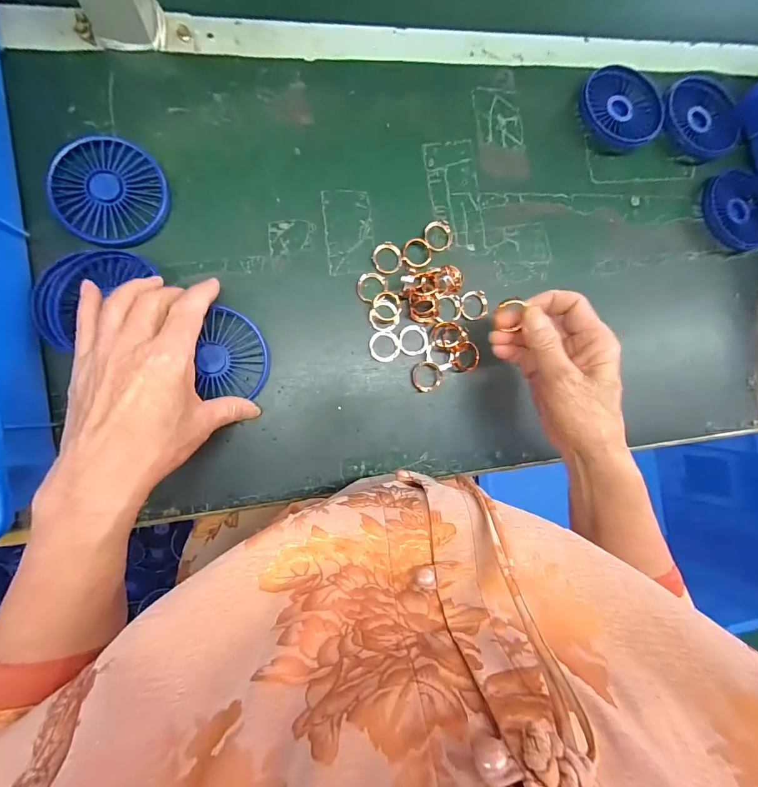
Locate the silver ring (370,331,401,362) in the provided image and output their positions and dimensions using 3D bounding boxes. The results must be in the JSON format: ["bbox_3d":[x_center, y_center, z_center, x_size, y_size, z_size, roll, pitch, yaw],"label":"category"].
[{"bbox_3d":[0.006,-0.043,0.346,0.028,0.005,0.028,0,89,-9],"label":"silver ring"}]

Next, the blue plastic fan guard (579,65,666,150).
[{"bbox_3d":[0.248,-0.290,0.381,0.089,0.019,0.082,0,89,-9],"label":"blue plastic fan guard"}]

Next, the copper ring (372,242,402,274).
[{"bbox_3d":[0.008,-0.124,0.346,0.026,0.009,0.028,0,89,-9],"label":"copper ring"}]

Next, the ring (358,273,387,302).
[{"bbox_3d":[-0.007,-0.099,0.342,0.028,0.008,0.023,-38,95,-8],"label":"ring"}]

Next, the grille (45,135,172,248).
[{"bbox_3d":[-0.222,-0.167,0.307,0.092,0.013,0.084,0,89,-9],"label":"grille"}]

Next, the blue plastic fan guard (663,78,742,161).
[{"bbox_3d":[0.340,-0.293,0.396,0.091,0.019,0.079,3,89,-9],"label":"blue plastic fan guard"}]

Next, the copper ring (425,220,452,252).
[{"bbox_3d":[0.057,-0.149,0.354,0.026,0.009,0.026,0,89,-9],"label":"copper ring"}]

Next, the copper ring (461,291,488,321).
[{"bbox_3d":[0.091,-0.084,0.358,0.027,0.006,0.028,0,89,-9],"label":"copper ring"}]

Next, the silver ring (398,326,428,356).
[{"bbox_3d":[0.033,-0.050,0.349,0.029,0.004,0.028,0,89,-9],"label":"silver ring"}]

